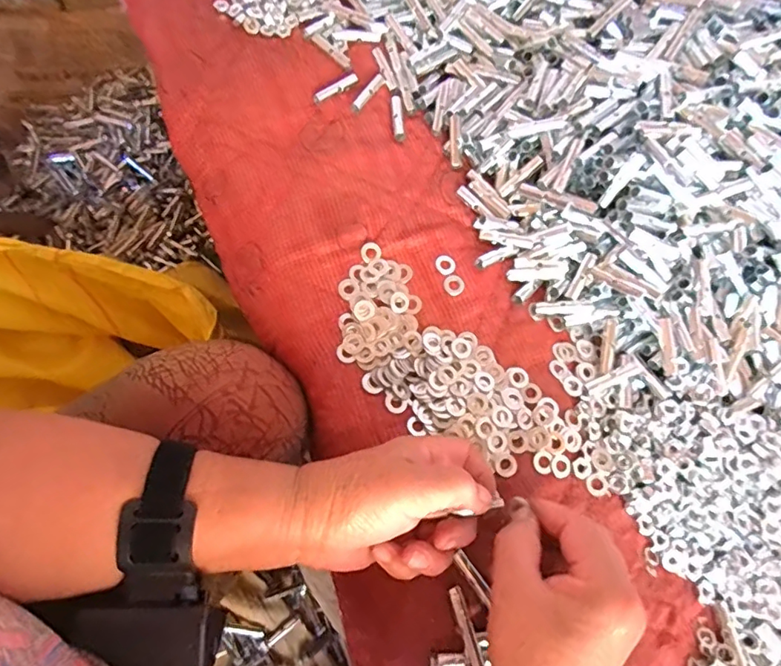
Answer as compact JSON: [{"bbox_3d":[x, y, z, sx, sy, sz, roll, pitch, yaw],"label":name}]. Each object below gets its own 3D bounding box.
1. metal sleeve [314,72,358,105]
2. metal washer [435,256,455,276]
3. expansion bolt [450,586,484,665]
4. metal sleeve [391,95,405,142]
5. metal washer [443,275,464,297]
[{"bbox_3d":[-0.048,-0.215,0.453,0.046,0.004,0.009,-35,80,-17],"label":"metal sleeve"},{"bbox_3d":[0.044,-0.054,0.410,0.016,0.004,0.016,3,72,-8],"label":"metal washer"},{"bbox_3d":[0.050,0.190,0.324,0.008,0.009,0.057,-16,75,-13],"label":"expansion bolt"},{"bbox_3d":[0.006,-0.189,0.454,0.010,0.008,0.047,-3,72,-10],"label":"metal sleeve"},{"bbox_3d":[0.050,-0.038,0.405,0.016,0.004,0.016,3,72,-8],"label":"metal washer"}]

